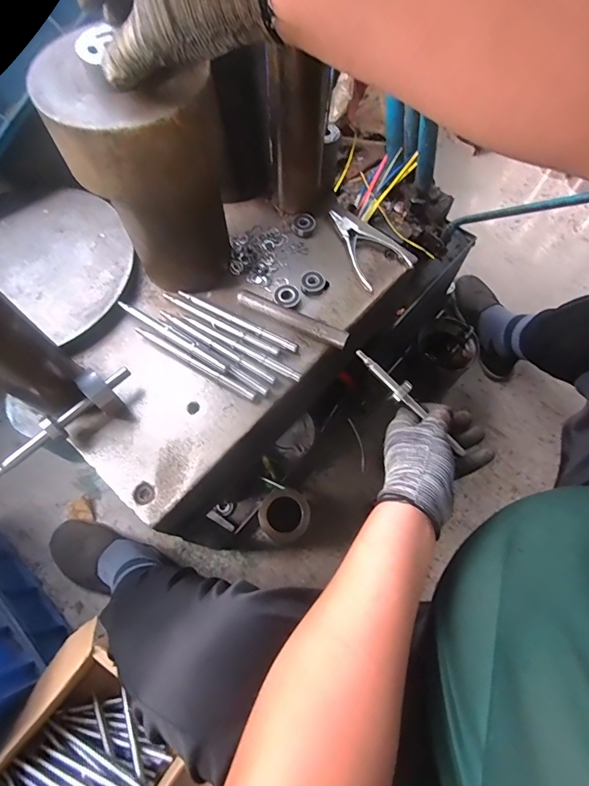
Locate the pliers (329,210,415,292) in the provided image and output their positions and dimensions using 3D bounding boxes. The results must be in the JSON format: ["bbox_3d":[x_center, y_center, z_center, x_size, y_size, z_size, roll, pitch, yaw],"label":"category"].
[{"bbox_3d":[0.098,-0.197,0.536,0.072,0.013,0.128,-22,68,-10],"label":"pliers"}]

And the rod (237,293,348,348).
[{"bbox_3d":[-0.004,-0.088,0.484,0.139,0.017,0.019,25,68,10],"label":"rod"}]

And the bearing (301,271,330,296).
[{"bbox_3d":[0.025,-0.138,0.513,0.036,0.011,0.029,-18,68,-8],"label":"bearing"}]

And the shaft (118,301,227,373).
[{"bbox_3d":[-0.142,-0.066,0.474,0.155,0.012,0.013,33,70,13],"label":"shaft"}]

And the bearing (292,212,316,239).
[{"bbox_3d":[0.012,-0.226,0.550,0.030,0.013,0.032,11,67,4],"label":"bearing"}]

